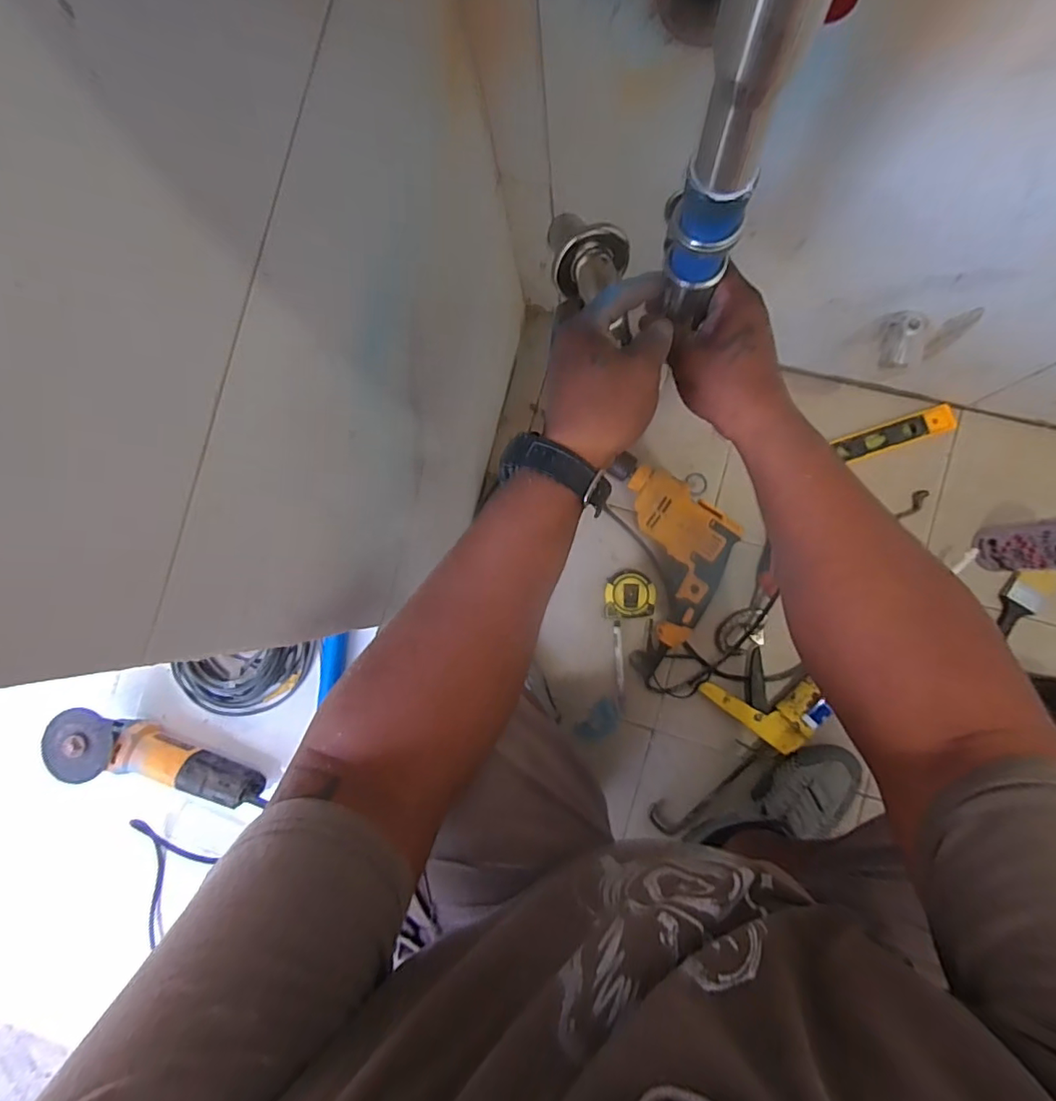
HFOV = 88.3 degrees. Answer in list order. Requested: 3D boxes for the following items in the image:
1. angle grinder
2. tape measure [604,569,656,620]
[{"bbox_3d":[-0.533,0.306,0.799,0.296,0.081,0.089,18,87,-6],"label":"angle grinder"},{"bbox_3d":[0.146,0.062,0.782,0.070,0.030,0.067,-6,85,5],"label":"tape measure"}]

